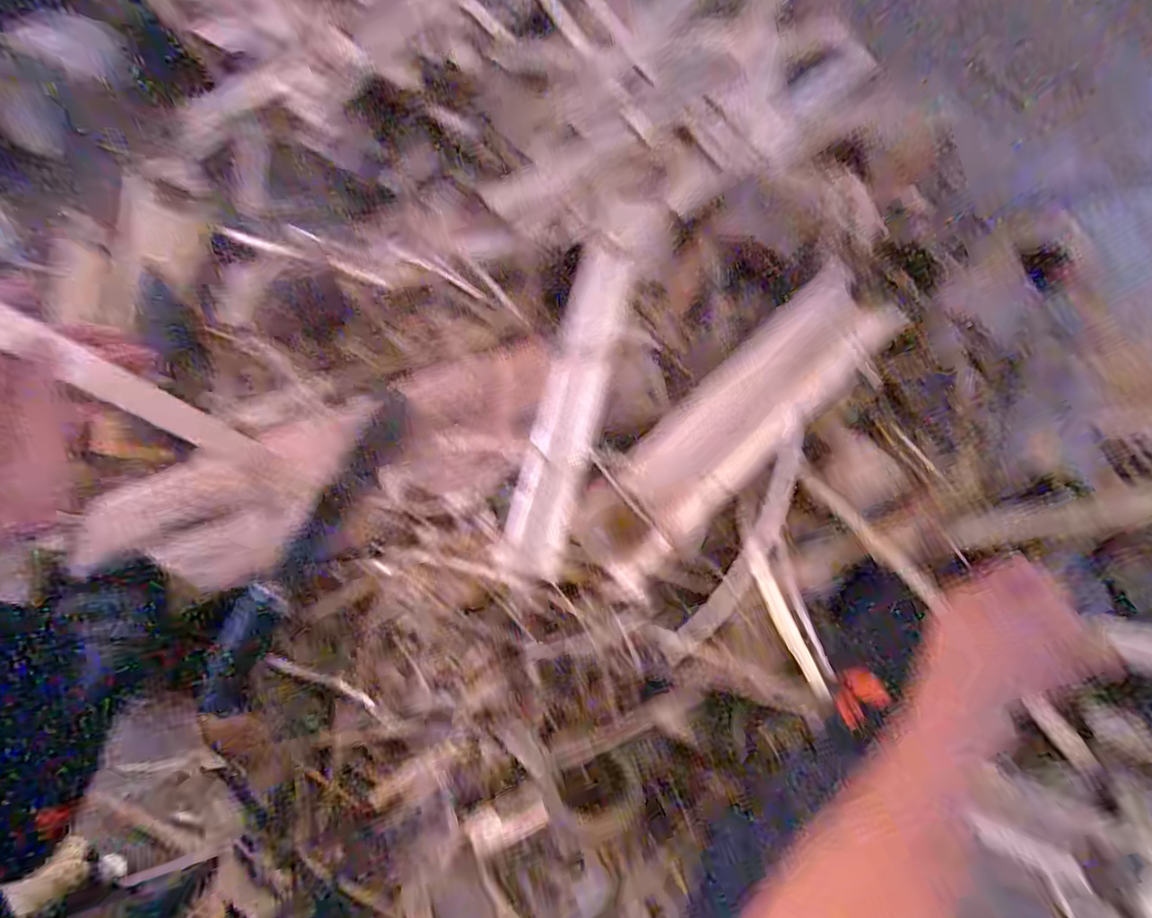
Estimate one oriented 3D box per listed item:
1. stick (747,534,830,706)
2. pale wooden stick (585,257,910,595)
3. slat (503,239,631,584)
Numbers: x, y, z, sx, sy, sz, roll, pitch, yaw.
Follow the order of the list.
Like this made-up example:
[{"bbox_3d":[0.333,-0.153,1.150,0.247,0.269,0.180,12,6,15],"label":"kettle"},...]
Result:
[{"bbox_3d":[0.172,0.134,0.487,0.018,0.010,0.138,-23,80,-5],"label":"stick"},{"bbox_3d":[0.150,-0.038,0.529,0.363,0.019,0.092,-44,82,-9],"label":"pale wooden stick"},{"bbox_3d":[-0.004,-0.056,0.526,0.048,0.012,0.321,14,79,2],"label":"slat"}]

